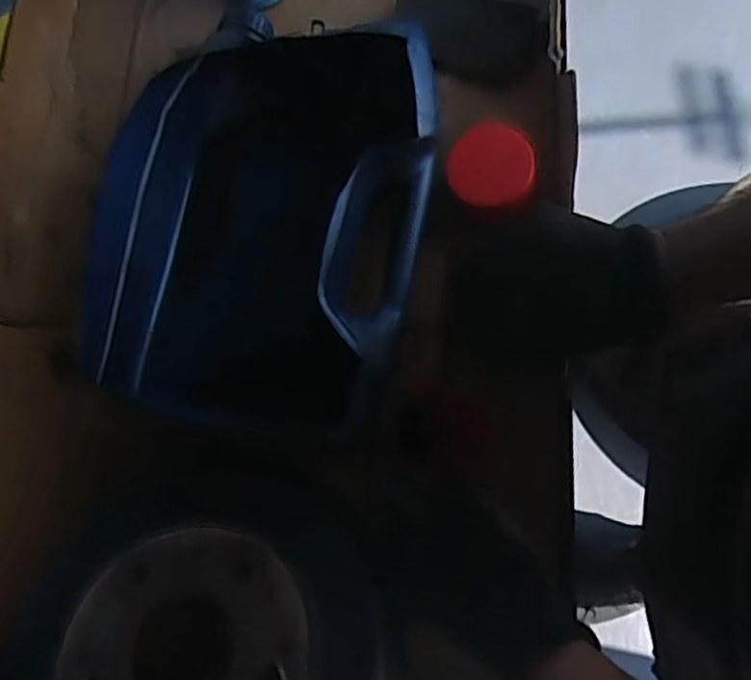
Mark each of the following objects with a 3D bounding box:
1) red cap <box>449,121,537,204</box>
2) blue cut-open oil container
[{"bbox_3d":[0.083,-0.128,0.507,0.059,0.010,0.062,-2,75,7],"label":"red cap"},{"bbox_3d":[-0.072,-0.099,0.539,0.213,0.152,0.268,7,76,9],"label":"blue cut-open oil container"}]

